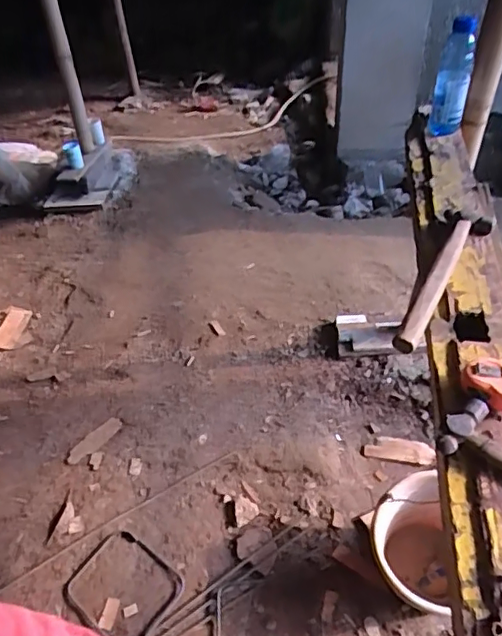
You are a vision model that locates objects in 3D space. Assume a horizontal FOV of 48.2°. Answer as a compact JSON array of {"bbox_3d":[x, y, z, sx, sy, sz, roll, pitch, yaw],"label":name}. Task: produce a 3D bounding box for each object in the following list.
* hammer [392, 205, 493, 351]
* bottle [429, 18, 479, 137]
[{"bbox_3d":[0.284,-0.069,0.824,0.066,0.030,0.342,20,48,23],"label":"hammer"},{"bbox_3d":[0.393,-0.457,1.085,0.067,0.209,0.066,12,46,16],"label":"bottle"}]

